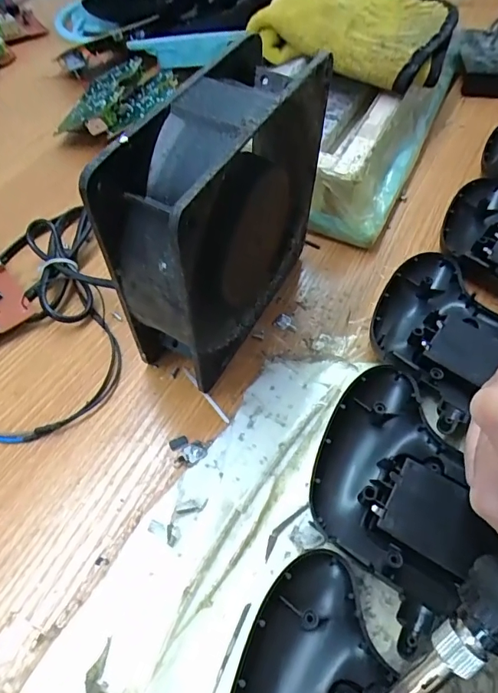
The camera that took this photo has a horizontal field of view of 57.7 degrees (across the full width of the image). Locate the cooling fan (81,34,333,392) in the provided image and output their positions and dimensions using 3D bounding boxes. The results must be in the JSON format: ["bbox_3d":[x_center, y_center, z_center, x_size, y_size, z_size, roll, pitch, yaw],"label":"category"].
[{"bbox_3d":[-0.009,-0.056,0.214,0.042,0.121,0.129,27,61,16],"label":"cooling fan"}]

